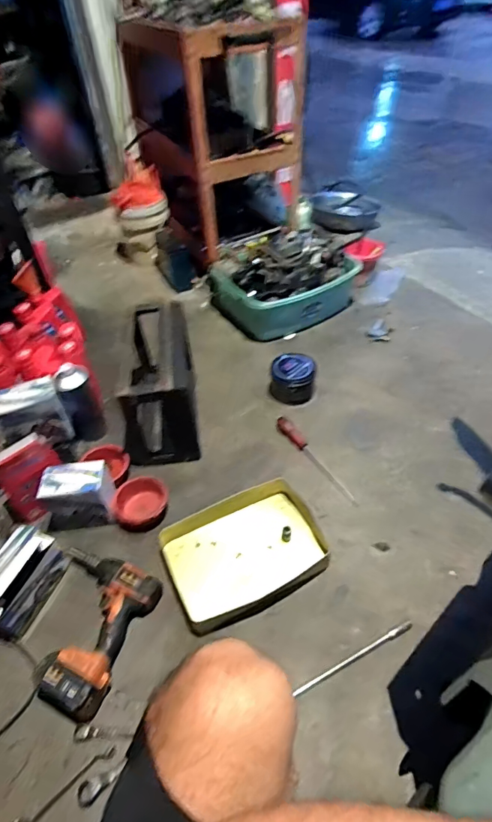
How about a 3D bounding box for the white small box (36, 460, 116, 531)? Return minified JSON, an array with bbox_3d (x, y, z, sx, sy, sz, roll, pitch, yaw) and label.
[{"bbox_3d":[-0.362,0.190,0.941,0.153,0.139,0.083,-11,44,-7],"label":"white small box"}]

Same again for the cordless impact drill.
[{"bbox_3d":[-0.302,0.379,0.788,0.208,0.069,0.247,15,48,18],"label":"cordless impact drill"}]

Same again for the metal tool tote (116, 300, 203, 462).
[{"bbox_3d":[-0.223,-0.065,1.125,0.174,0.276,0.360,-7,44,-3],"label":"metal tool tote"}]

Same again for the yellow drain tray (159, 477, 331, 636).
[{"bbox_3d":[0.001,0.281,0.894,0.318,0.046,0.231,-23,48,-18],"label":"yellow drain tray"}]

